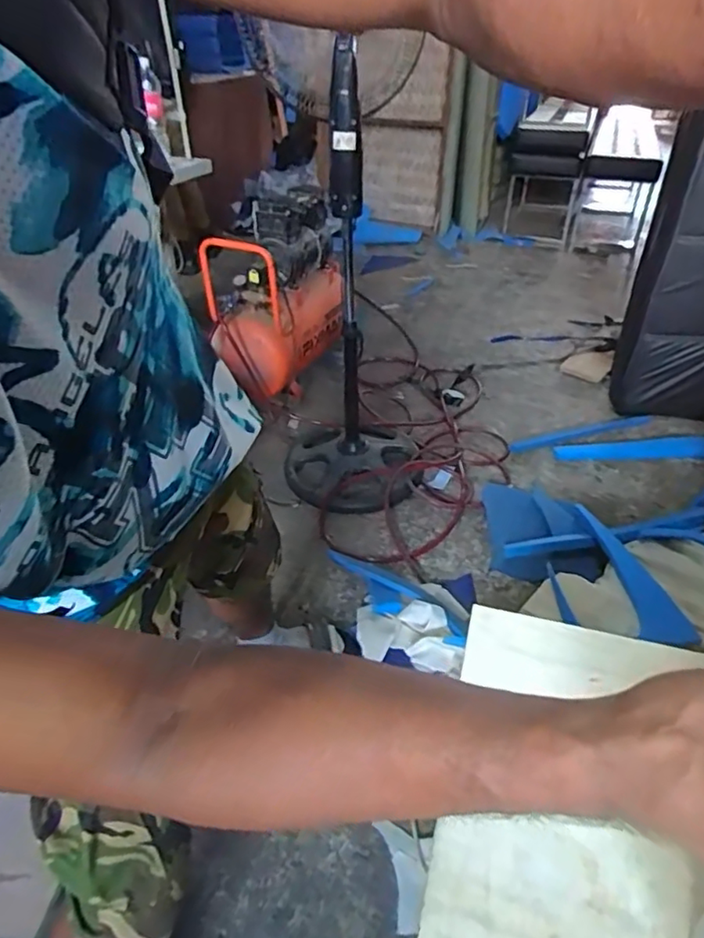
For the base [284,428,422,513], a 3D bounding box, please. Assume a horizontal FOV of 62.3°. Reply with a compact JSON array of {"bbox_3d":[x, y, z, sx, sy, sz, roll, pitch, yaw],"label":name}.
[{"bbox_3d":[0.005,-0.017,1.766,0.405,0.094,0.353,-4,34,0],"label":"base"}]

